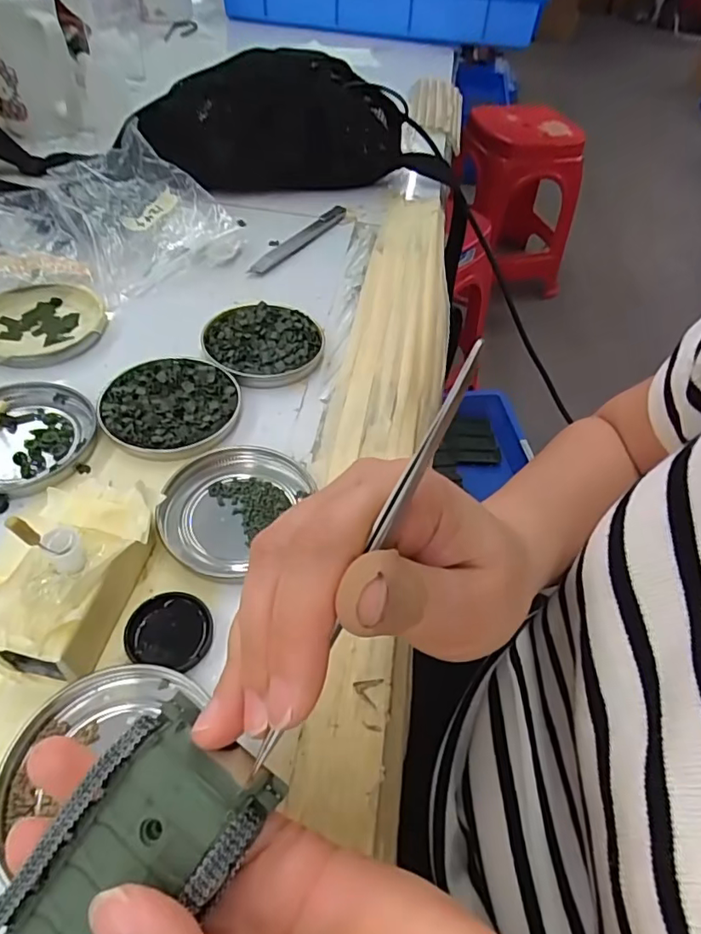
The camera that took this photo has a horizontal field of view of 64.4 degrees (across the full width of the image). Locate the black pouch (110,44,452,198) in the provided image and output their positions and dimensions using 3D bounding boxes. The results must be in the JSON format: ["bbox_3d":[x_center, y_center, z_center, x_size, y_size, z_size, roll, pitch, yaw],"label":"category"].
[{"bbox_3d":[-0.048,-0.318,0.514,0.279,0.098,0.044,-5,51,-9],"label":"black pouch"}]

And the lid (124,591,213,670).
[{"bbox_3d":[-0.078,0.071,0.243,0.037,0.006,0.031,8,50,2],"label":"lid"}]

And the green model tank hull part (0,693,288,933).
[{"bbox_3d":[-0.062,0.111,0.138,0.043,0.018,0.093,32,76,20],"label":"green model tank hull part"}]

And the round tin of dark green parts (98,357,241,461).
[{"bbox_3d":[-0.105,-0.037,0.327,0.076,0.010,0.075,3,50,-3],"label":"round tin of dark green parts"}]

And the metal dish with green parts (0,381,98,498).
[{"bbox_3d":[-0.184,-0.017,0.305,0.074,0.009,0.079,3,50,-3],"label":"metal dish with green parts"}]

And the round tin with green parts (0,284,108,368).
[{"bbox_3d":[-0.206,-0.095,0.370,0.079,0.013,0.074,3,50,-3],"label":"round tin with green parts"}]

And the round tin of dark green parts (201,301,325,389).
[{"bbox_3d":[-0.057,-0.084,0.370,0.077,0.012,0.075,3,50,-3],"label":"round tin of dark green parts"}]

